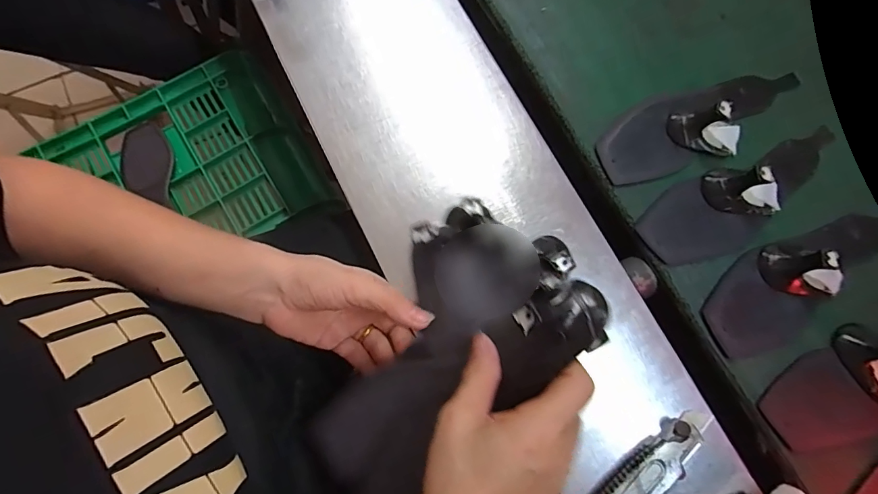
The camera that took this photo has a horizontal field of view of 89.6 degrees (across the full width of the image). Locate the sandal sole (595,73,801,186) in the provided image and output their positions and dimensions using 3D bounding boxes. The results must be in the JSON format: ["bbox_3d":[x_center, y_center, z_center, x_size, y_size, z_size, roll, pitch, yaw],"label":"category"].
[{"bbox_3d":[0.270,-0.130,0.435,0.228,0.043,0.087,-16,76,-5],"label":"sandal sole"}]

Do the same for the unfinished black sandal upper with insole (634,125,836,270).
[{"bbox_3d":[0.300,-0.051,0.415,0.224,0.041,0.082,-22,77,-6],"label":"unfinished black sandal upper with insole"}]

